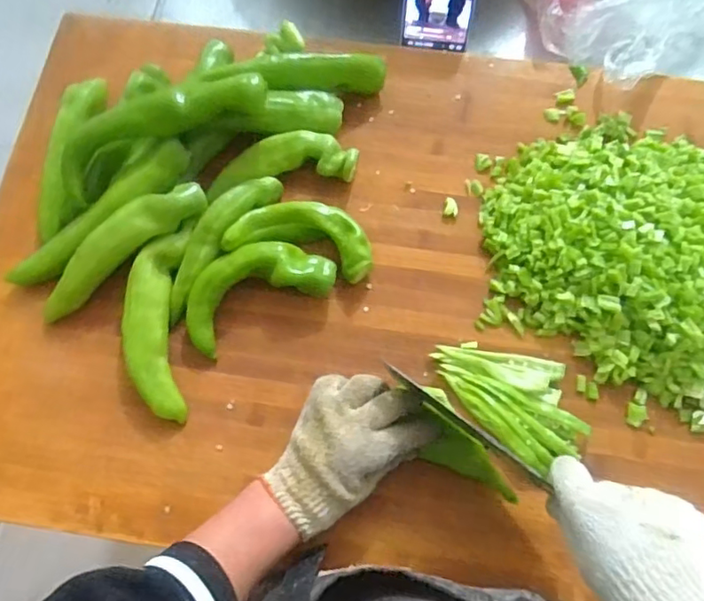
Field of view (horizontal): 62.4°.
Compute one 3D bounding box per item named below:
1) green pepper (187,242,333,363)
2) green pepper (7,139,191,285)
[{"bbox_3d":[-0.091,-0.013,0.545,0.144,0.038,0.067,-27,74,-7],"label":"green pepper"},{"bbox_3d":[-0.245,-0.082,0.568,0.208,0.033,0.030,-38,76,3],"label":"green pepper"}]

